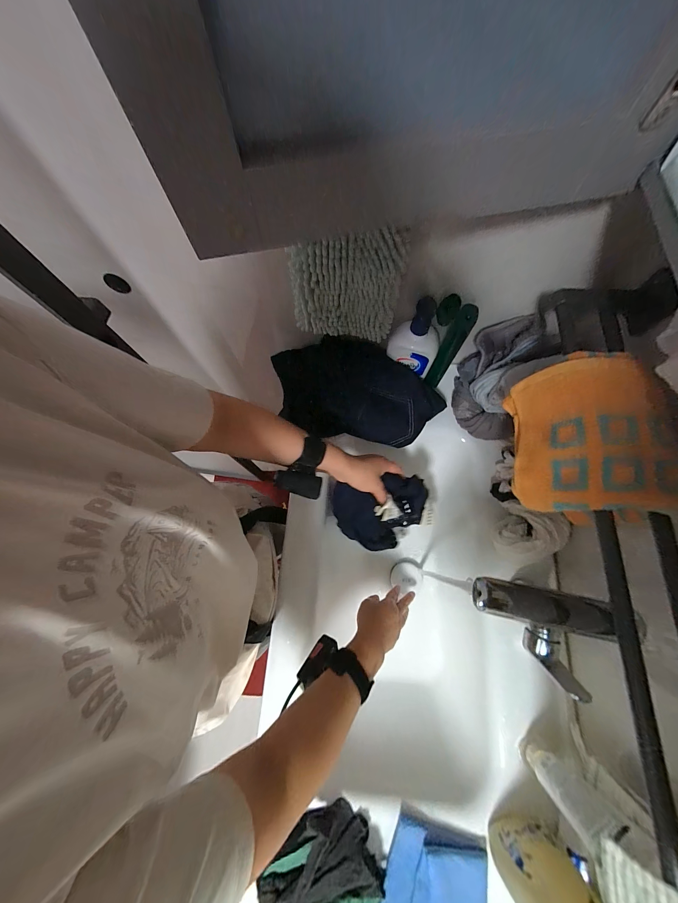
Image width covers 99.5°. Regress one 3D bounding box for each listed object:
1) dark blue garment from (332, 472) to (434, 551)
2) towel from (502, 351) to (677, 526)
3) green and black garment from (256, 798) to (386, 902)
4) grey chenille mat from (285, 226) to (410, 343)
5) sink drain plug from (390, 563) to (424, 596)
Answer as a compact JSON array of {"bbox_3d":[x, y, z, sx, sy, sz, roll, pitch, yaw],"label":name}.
[{"bbox_3d":[0.083,0.112,0.520,0.172,0.080,0.115,-17,71,-5],"label":"dark blue garment"},{"bbox_3d":[0.268,-0.019,0.324,0.103,0.095,0.179,1,71,2],"label":"towel"},{"bbox_3d":[-0.022,0.583,0.371,0.156,0.042,0.160,-11,71,-3],"label":"green and black garment"},{"bbox_3d":[0.007,-0.234,0.418,0.156,0.181,0.028,4,71,3],"label":"grey chenille mat"},{"bbox_3d":[0.142,0.265,0.603,0.067,0.013,0.056,-2,71,0],"label":"sink drain plug"}]

